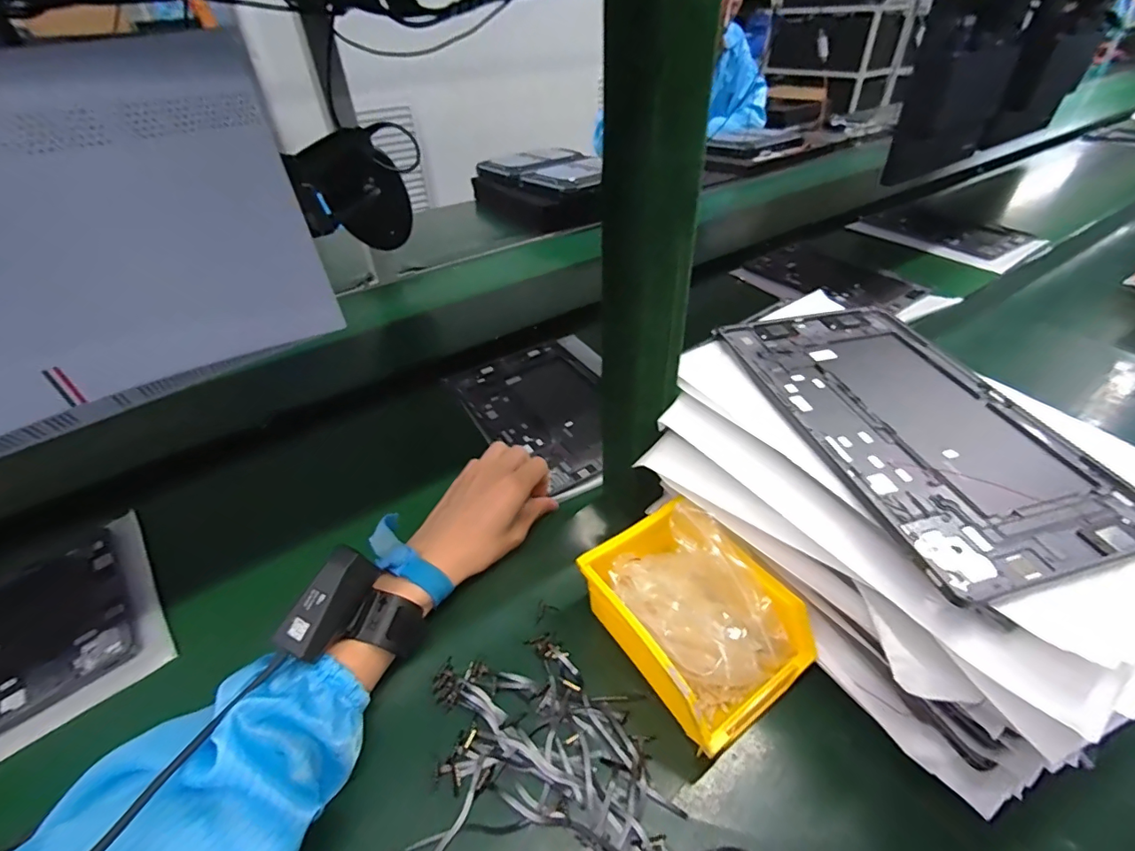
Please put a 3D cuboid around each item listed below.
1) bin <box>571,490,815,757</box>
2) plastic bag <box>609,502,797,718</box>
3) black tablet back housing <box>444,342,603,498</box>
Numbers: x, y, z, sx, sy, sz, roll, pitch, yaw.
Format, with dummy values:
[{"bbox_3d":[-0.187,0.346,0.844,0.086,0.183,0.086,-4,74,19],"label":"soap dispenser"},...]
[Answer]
[{"bbox_3d":[0.086,0.138,0.357,0.106,0.082,0.135,-26,47,-22],"label":"bin"},{"bbox_3d":[0.094,0.133,0.361,0.073,0.083,0.112,-24,47,-21],"label":"plastic bag"},{"bbox_3d":[-0.023,-0.020,0.611,0.164,0.009,0.244,-25,47,-22],"label":"black tablet back housing"}]

